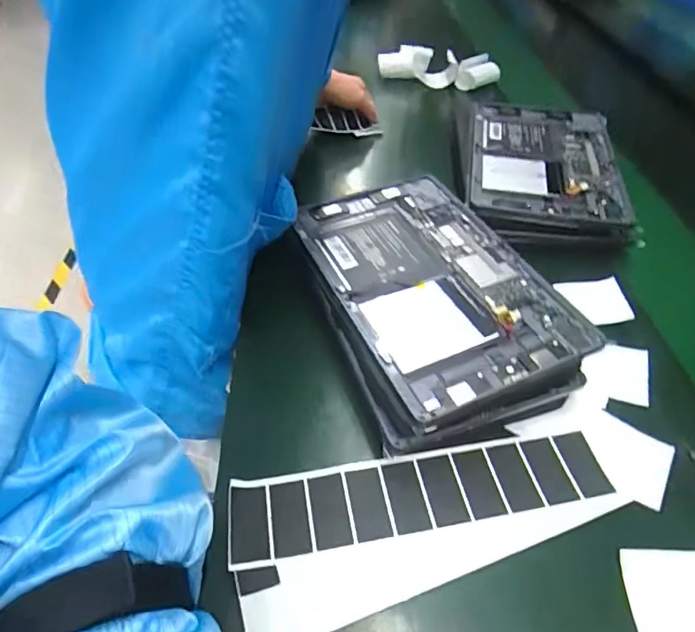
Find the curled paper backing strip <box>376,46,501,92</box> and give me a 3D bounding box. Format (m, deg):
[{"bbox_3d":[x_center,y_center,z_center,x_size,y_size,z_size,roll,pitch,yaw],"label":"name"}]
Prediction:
[{"bbox_3d":[0.156,-0.429,0.823,0.205,0.044,0.067,16,47,12],"label":"curled paper backing strip"}]

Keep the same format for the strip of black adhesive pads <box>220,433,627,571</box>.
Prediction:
[{"bbox_3d":[0.052,0.123,0.334,0.262,0.007,0.053,-8,44,-8],"label":"strip of black adhesive pads"}]

